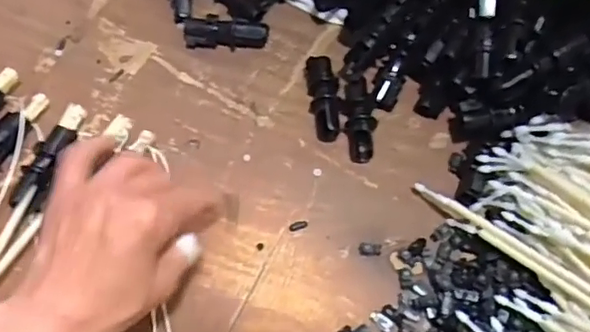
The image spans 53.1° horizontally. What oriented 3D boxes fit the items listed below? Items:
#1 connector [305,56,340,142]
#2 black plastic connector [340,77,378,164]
[{"bbox_3d":[0.023,-0.054,0.456,0.024,0.019,0.070,-6,68,-3],"label":"connector"},{"bbox_3d":[0.049,-0.036,0.450,0.024,0.017,0.066,-6,68,-3],"label":"black plastic connector"}]

